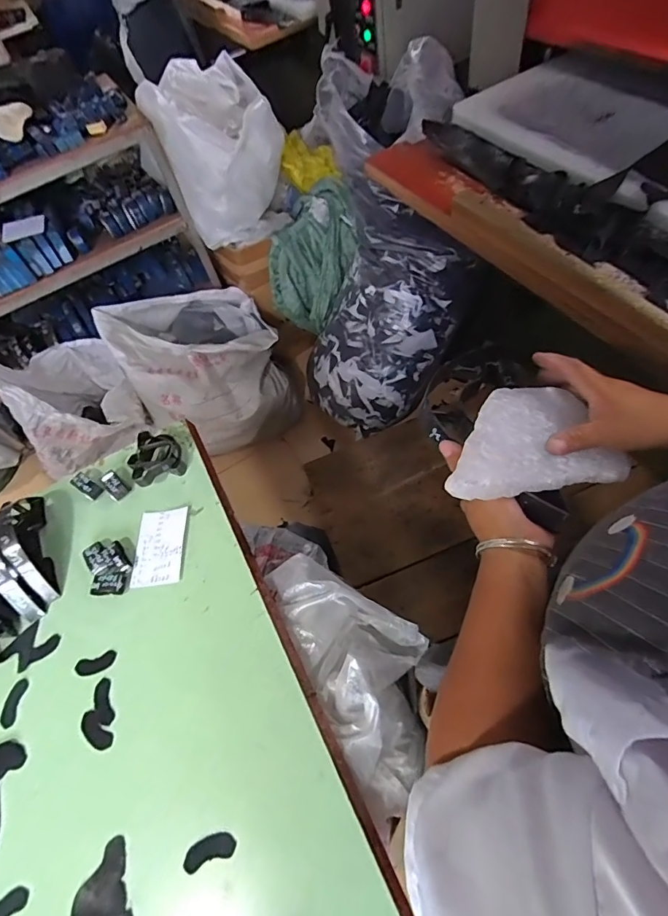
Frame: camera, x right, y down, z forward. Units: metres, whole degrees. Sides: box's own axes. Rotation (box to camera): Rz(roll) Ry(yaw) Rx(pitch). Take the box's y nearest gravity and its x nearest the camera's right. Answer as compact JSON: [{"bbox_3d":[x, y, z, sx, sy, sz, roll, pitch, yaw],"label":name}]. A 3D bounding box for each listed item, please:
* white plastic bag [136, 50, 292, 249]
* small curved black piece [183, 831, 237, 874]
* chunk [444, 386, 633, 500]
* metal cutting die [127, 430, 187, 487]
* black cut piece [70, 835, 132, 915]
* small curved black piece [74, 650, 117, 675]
[{"bbox_3d":[-0.373,-0.998,1.485,0.408,0.423,0.343,-16,59,-9],"label":"white plastic bag"},{"bbox_3d":[-0.174,0.548,0.618,0.075,0.008,0.032,-16,59,-9],"label":"small curved black piece"},{"bbox_3d":[0.183,-0.023,0.432,0.171,0.030,0.118,-11,58,-5],"label":"chunk"},{"bbox_3d":[-0.391,-0.003,0.961,0.109,0.055,0.118,-1,58,1],"label":"metal cutting die"},{"bbox_3d":[-0.316,0.610,0.603,0.079,0.008,0.127,-20,53,-14],"label":"black cut piece"},{"bbox_3d":[-0.421,0.364,0.783,0.072,0.007,0.031,-15,59,-8],"label":"small curved black piece"}]

